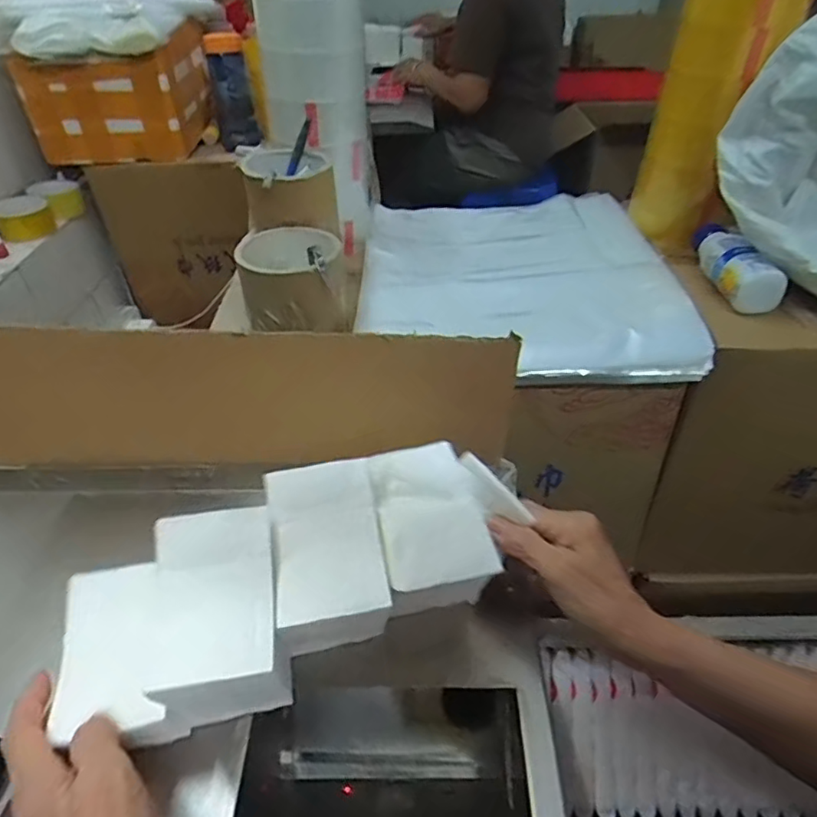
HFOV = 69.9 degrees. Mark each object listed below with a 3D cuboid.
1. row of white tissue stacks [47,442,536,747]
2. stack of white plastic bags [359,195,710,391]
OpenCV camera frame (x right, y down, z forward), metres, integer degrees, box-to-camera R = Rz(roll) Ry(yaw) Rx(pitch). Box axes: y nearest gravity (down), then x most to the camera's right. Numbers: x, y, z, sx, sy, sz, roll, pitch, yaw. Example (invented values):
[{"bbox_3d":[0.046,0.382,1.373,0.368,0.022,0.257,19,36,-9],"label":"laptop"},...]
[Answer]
[{"bbox_3d":[-0.064,0.103,0.357,0.285,0.060,0.116,-21,44,-14],"label":"row of white tissue stacks"},{"bbox_3d":[0.120,-0.159,0.689,0.343,0.052,0.348,-1,41,2],"label":"stack of white plastic bags"}]

